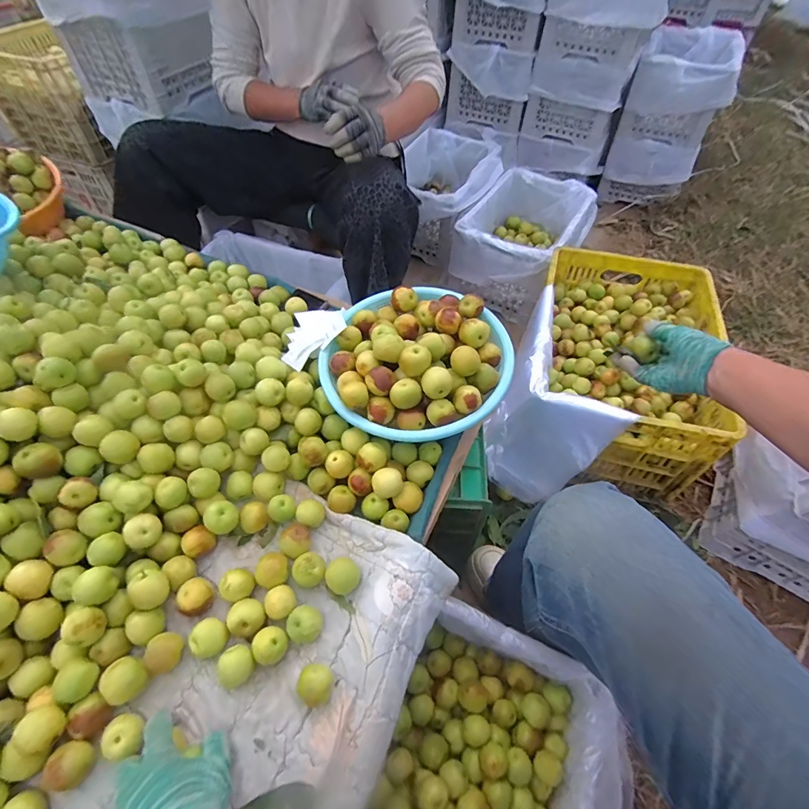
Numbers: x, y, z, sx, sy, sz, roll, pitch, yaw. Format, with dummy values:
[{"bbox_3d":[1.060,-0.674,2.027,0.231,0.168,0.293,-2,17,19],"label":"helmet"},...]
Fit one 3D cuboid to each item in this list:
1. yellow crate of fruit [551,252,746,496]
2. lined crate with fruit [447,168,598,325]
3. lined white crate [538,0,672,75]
[{"bbox_3d":[0.480,-0.108,0.964,0.353,0.214,0.510,15,54,9],"label":"yellow crate of fruit"},{"bbox_3d":[0.355,-0.483,1.289,0.301,0.243,0.396,27,56,17],"label":"lined crate with fruit"},{"bbox_3d":[0.646,-1.246,1.300,0.315,0.253,0.415,25,56,16],"label":"lined white crate"}]

